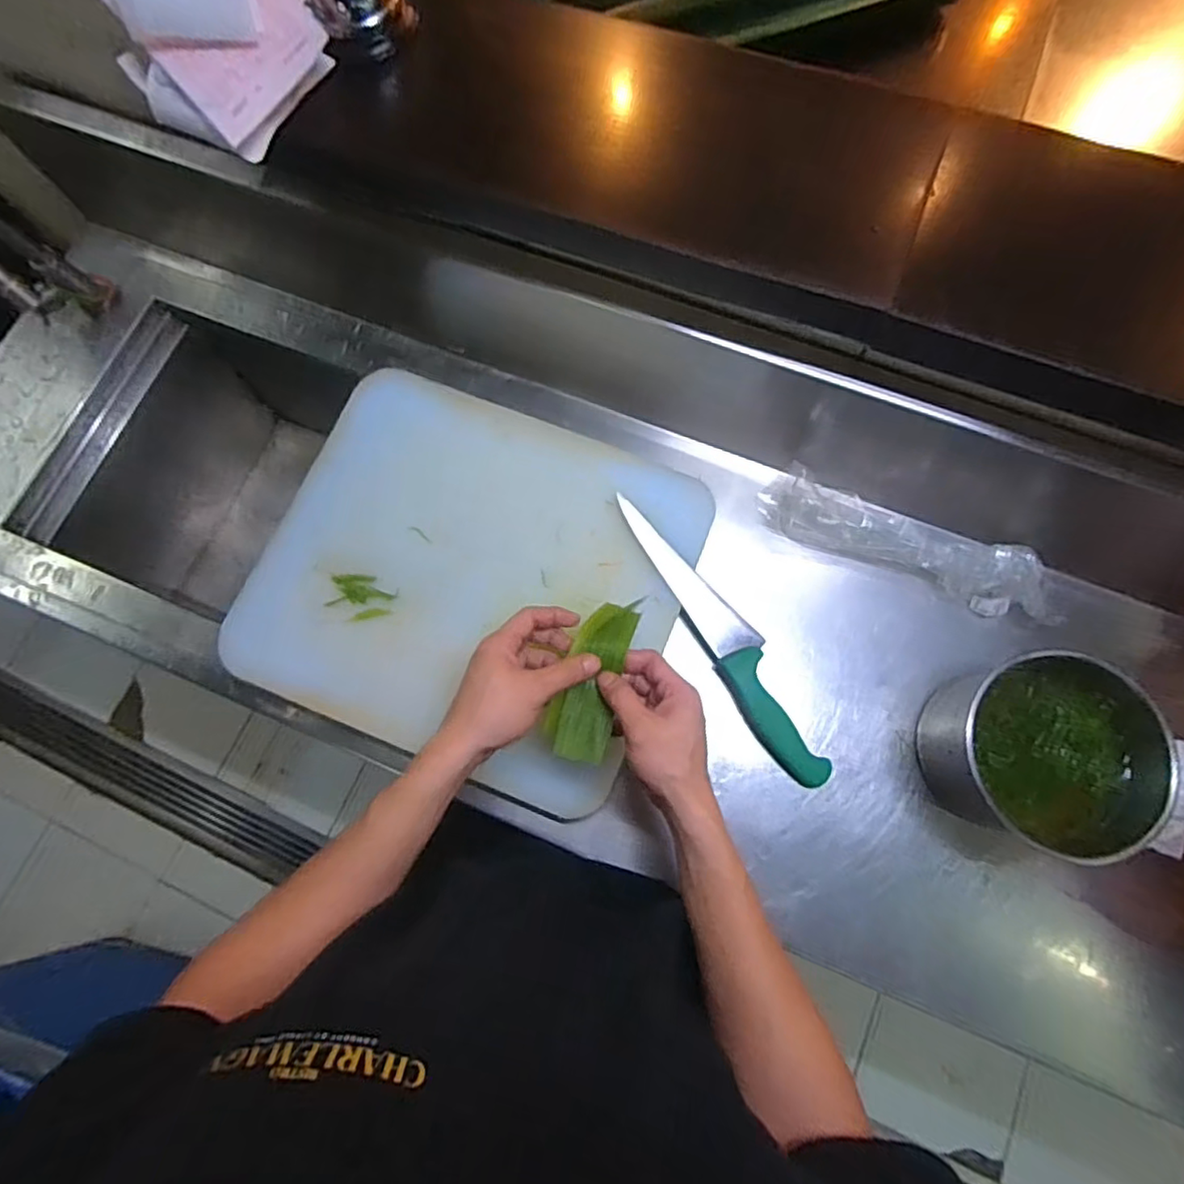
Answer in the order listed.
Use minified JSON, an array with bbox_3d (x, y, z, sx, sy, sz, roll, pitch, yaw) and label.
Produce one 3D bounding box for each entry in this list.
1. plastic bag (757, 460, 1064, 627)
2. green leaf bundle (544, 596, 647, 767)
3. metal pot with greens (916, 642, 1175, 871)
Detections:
[{"bbox_3d":[0.306,-0.045,0.600,0.285,0.050,0.060,24,78,8],"label":"plastic bag"},{"bbox_3d":[0.002,0.067,0.494,0.051,0.038,0.133,16,75,6],"label":"green leaf bundle"},{"bbox_3d":[0.377,0.140,0.535,0.153,0.112,0.150,0,75,2],"label":"metal pot with greens"}]

